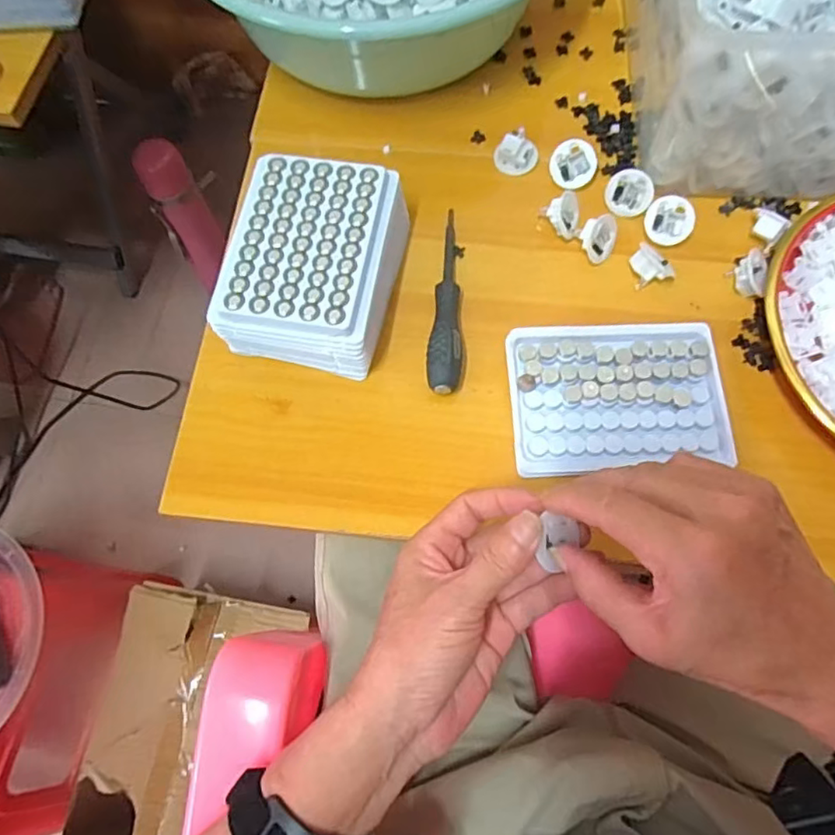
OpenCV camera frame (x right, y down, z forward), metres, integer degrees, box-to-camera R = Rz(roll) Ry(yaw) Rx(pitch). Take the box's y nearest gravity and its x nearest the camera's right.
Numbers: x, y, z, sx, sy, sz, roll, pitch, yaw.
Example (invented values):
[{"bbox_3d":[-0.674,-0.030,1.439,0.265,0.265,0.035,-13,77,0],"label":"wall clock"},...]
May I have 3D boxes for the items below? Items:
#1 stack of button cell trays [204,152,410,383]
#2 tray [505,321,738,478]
[{"bbox_3d":[-0.068,-0.098,0.396,0.095,0.063,0.129,11,71,5],"label":"stack of button cell trays"},{"bbox_3d":[0.124,-0.013,0.376,0.128,0.019,0.093,-2,70,0],"label":"tray"}]

